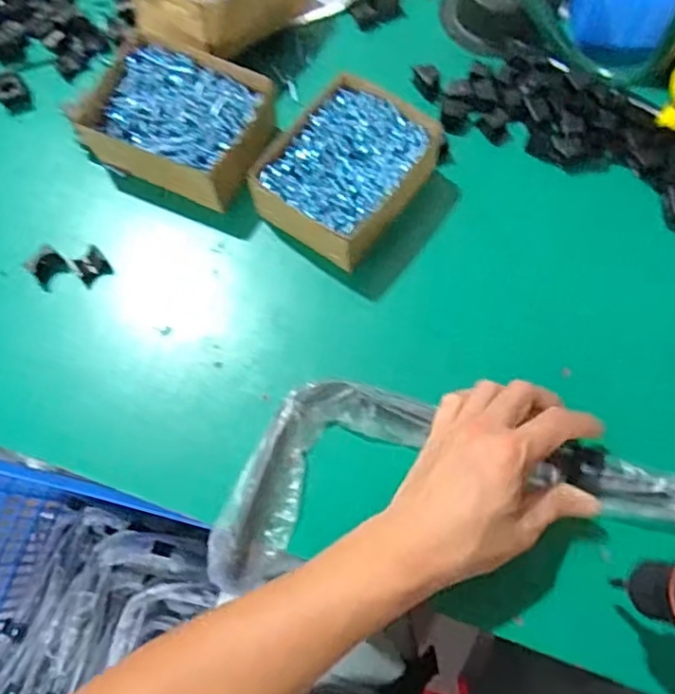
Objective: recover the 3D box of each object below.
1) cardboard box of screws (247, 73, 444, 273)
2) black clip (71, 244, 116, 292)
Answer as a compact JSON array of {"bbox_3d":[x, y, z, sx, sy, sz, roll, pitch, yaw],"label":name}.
[{"bbox_3d":[0.007,-0.140,0.485,0.102,0.047,0.141,36,76,13],"label":"cardboard box of screws"},{"bbox_3d":[-0.197,-0.064,0.488,0.023,0.025,0.027,-34,73,-9],"label":"black clip"}]

